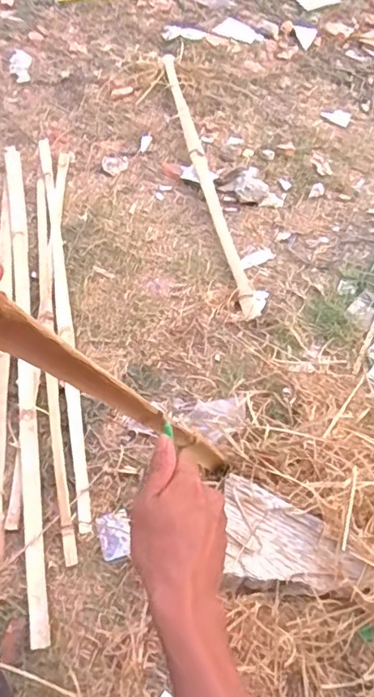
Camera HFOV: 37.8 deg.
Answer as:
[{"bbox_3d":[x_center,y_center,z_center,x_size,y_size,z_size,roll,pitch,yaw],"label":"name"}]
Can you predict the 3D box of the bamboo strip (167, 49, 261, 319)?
[{"bbox_3d":[0.031,-0.374,1.118,0.030,0.022,0.763,-10,59,-7],"label":"bamboo strip"}]

